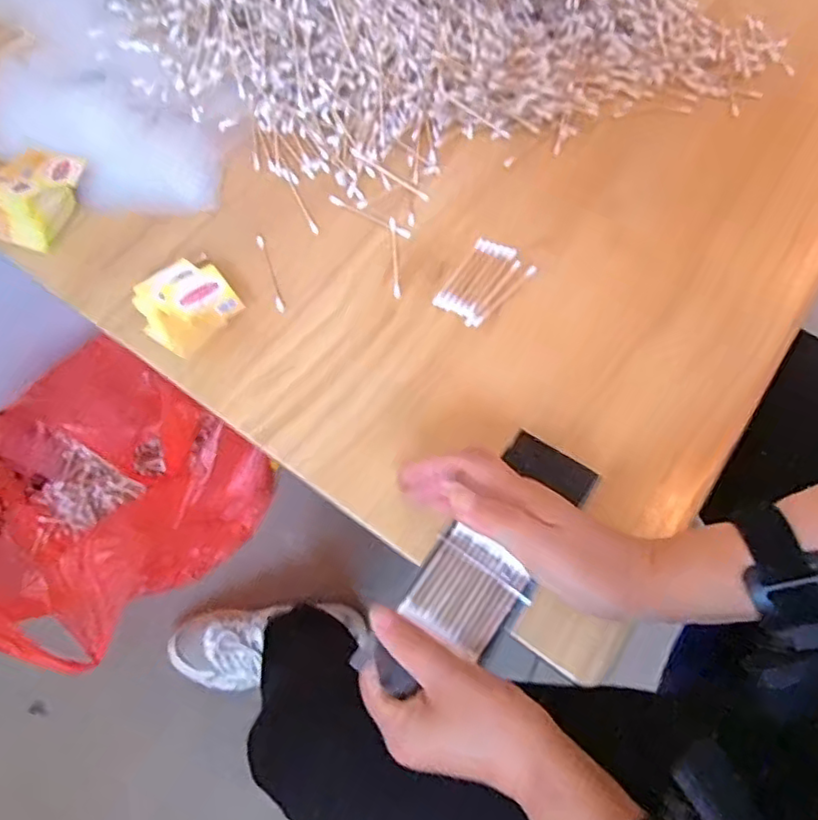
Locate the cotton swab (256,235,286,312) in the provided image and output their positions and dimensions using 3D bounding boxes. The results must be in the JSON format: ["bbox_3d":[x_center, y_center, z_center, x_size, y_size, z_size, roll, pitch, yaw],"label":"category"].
[{"bbox_3d":[-0.104,-0.104,0.459,0.006,0.004,0.074,-17,67,-8],"label":"cotton swab"}]

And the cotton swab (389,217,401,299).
[{"bbox_3d":[-0.011,-0.116,0.463,0.005,0.004,0.074,-3,66,-2],"label":"cotton swab"}]

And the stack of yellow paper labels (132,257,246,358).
[{"bbox_3d":[-0.156,-0.074,0.433,0.061,0.022,0.058,-39,71,-16],"label":"stack of yellow paper labels"}]

